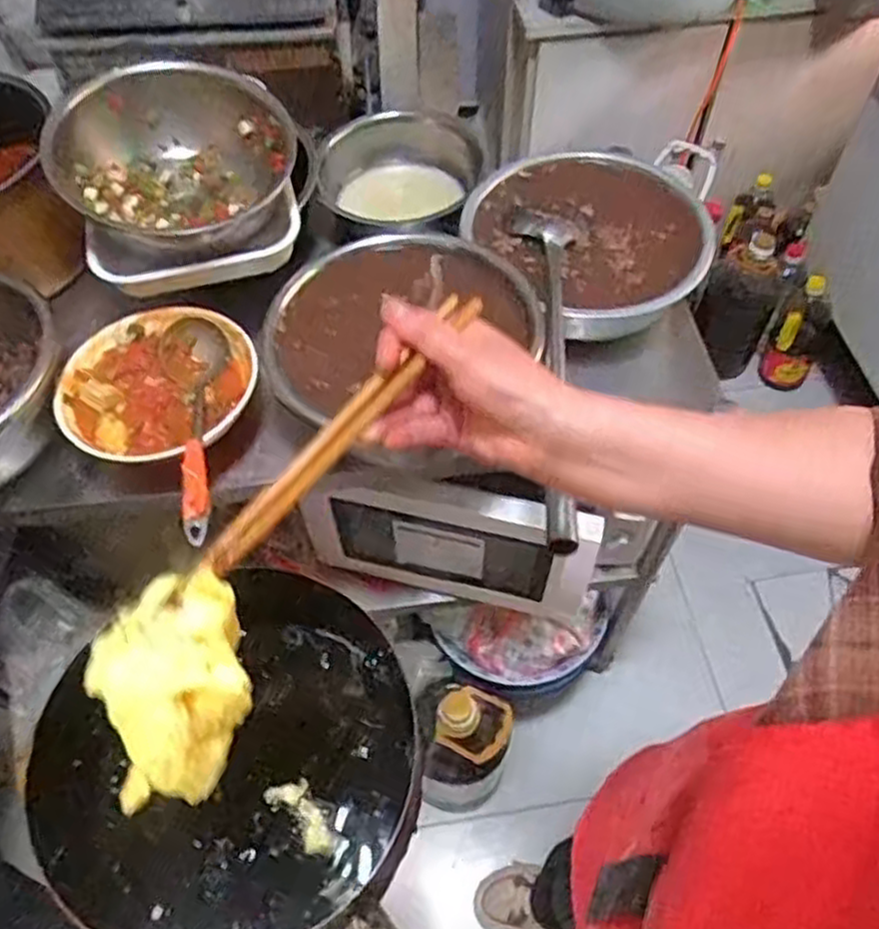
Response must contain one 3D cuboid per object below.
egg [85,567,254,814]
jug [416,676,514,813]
[{"bbox_3d":[-0.118,0.096,0.340,0.061,0.042,0.093,-10,57,-5],"label":"egg"},{"bbox_3d":[0.042,0.433,1.180,0.128,0.312,0.131,-3,57,-1],"label":"jug"}]

